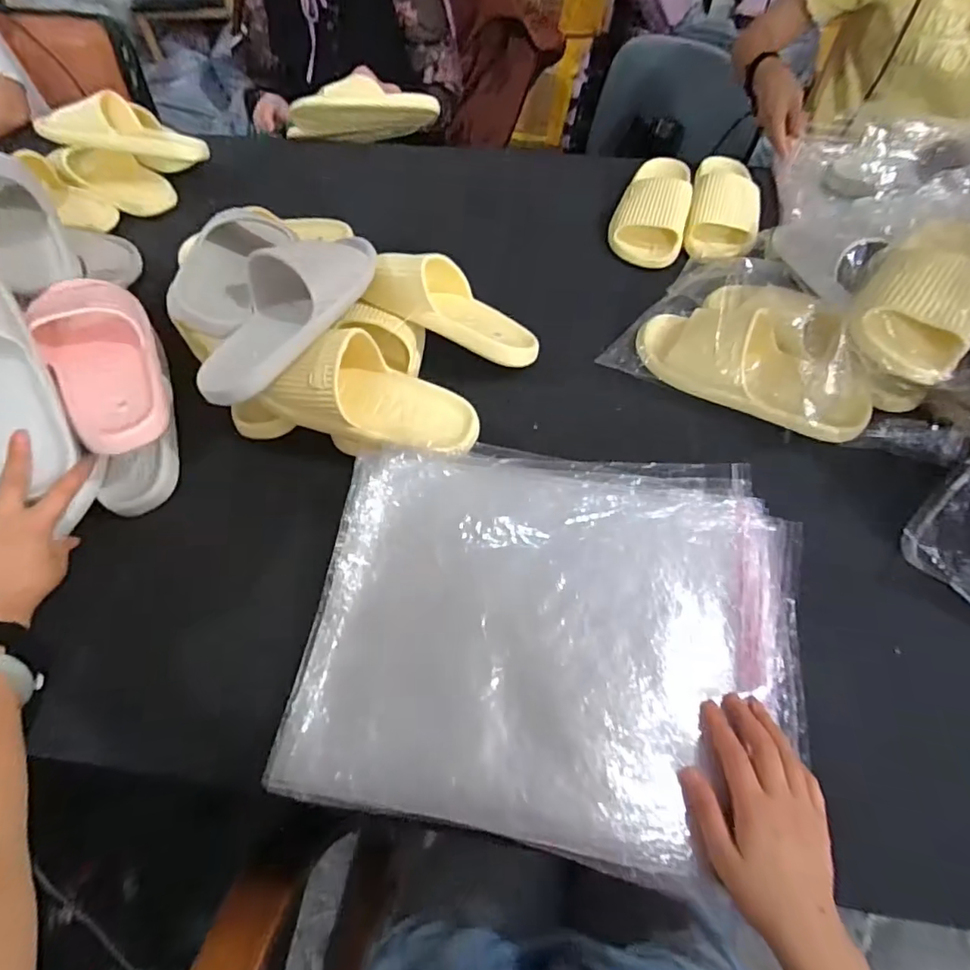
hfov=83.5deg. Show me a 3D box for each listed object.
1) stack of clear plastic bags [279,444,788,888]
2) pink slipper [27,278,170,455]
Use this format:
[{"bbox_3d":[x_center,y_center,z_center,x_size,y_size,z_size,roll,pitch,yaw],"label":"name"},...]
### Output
[{"bbox_3d":[0.062,0.117,0.473,0.410,0.041,0.335,9,60,6],"label":"stack of clear plastic bags"},{"bbox_3d":[-0.394,-0.122,0.557,0.115,0.065,0.206,-26,76,-20],"label":"pink slipper"}]

